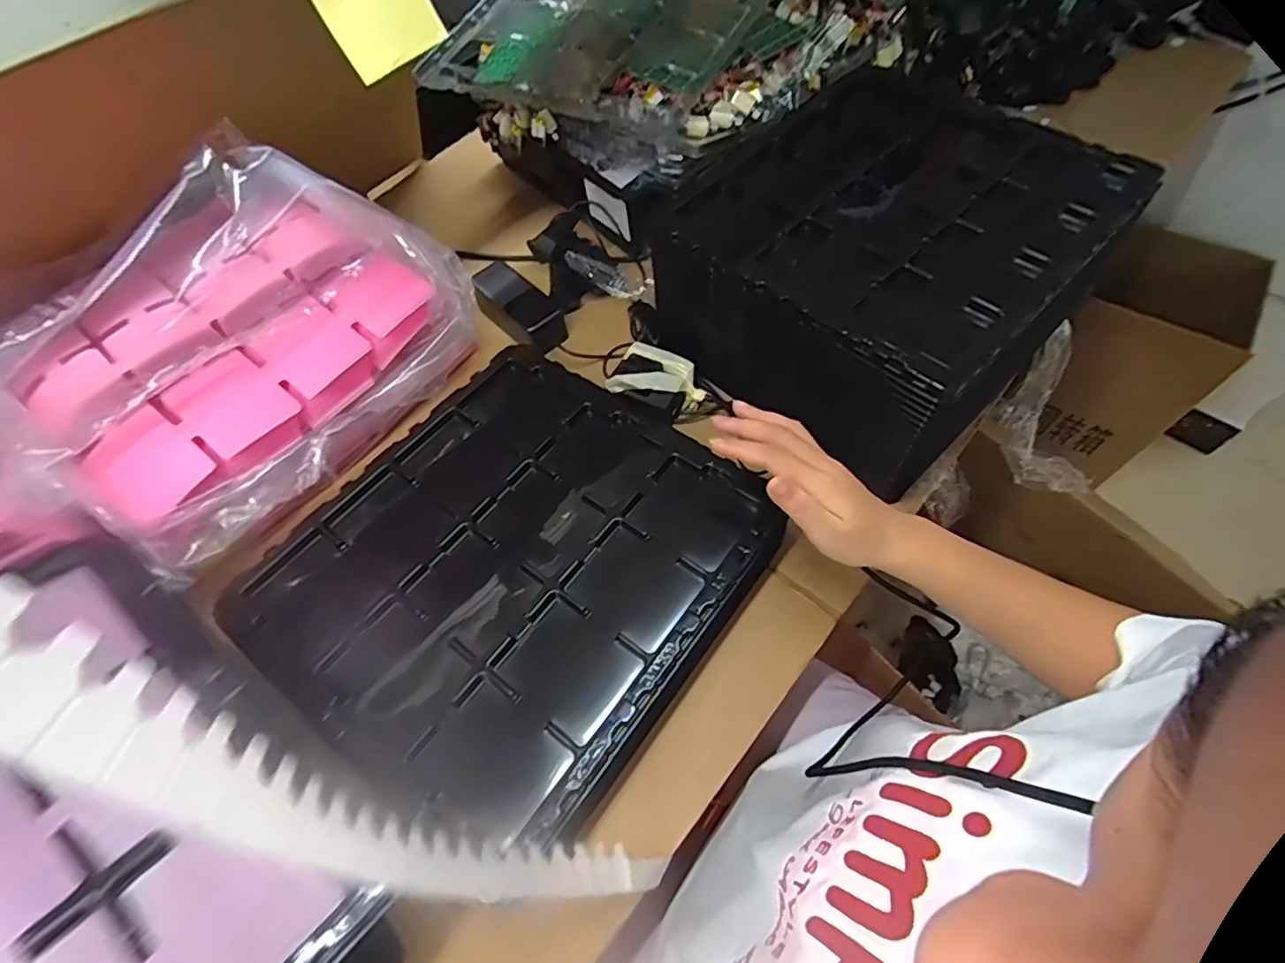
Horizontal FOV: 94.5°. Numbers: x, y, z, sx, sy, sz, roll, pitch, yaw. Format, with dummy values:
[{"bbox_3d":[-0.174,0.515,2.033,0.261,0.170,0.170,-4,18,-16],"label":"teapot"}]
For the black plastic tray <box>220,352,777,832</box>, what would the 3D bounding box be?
[{"bbox_3d":[-0.110,0.066,0.515,0.353,0.061,0.364,31,66,19],"label":"black plastic tray"}]

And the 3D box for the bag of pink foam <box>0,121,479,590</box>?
[{"bbox_3d":[-0.384,-0.144,0.546,0.349,0.093,0.369,37,70,5],"label":"bag of pink foam"}]

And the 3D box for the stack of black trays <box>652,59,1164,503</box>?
[{"bbox_3d":[0.236,-0.242,0.630,0.351,0.179,0.360,-41,66,-19],"label":"stack of black trays"}]

